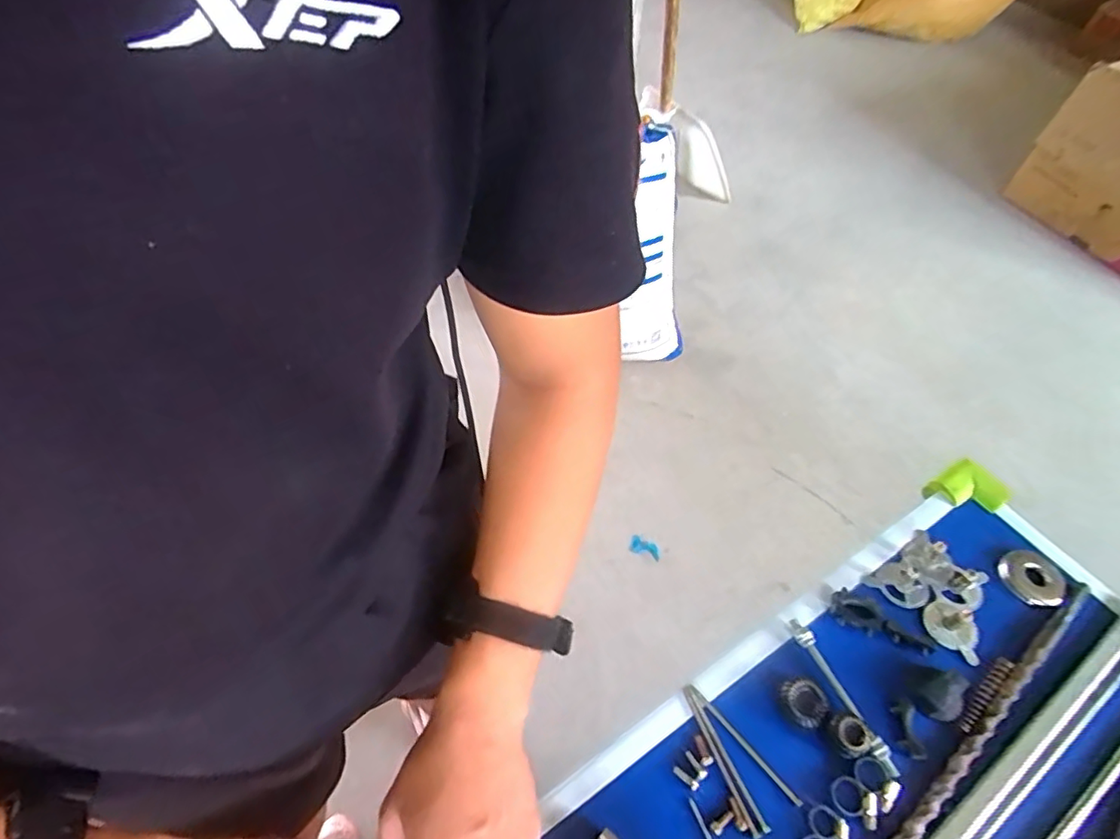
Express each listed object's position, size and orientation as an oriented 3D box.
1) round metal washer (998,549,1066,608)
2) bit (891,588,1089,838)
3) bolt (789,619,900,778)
[{"bbox_3d":[0.440,0.146,0.539,0.049,0.008,0.053,0,51,1],"label":"round metal washer"},{"bbox_3d":[0.341,0.239,0.461,0.330,0.009,0.015,-33,58,-23],"label":"bit"},{"bbox_3d":[0.229,0.221,0.471,0.015,0.015,0.125,-18,53,-13],"label":"bolt"}]

